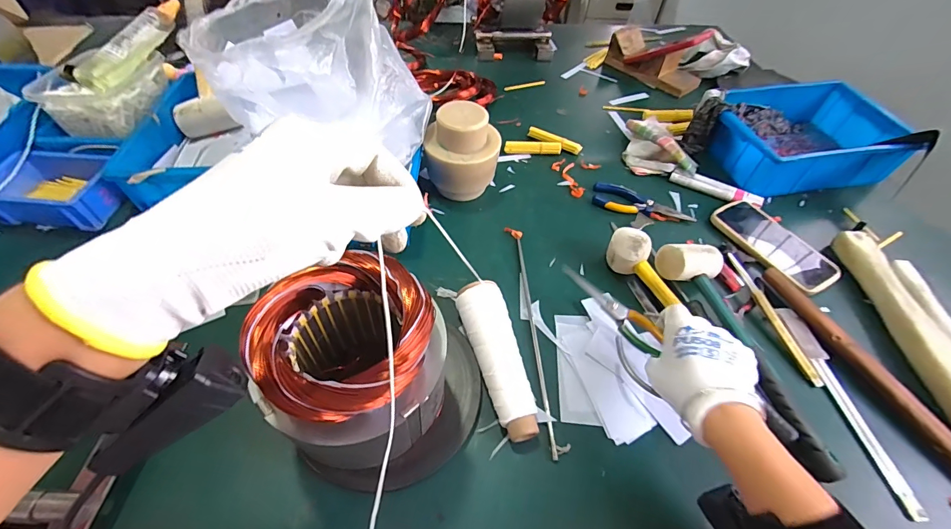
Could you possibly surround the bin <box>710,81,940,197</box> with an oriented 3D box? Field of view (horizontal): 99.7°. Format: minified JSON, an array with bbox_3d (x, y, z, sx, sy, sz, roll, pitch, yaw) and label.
[{"bbox_3d":[0.561,-0.222,0.692,0.284,0.097,0.199,-8,53,-10],"label":"bin"}]

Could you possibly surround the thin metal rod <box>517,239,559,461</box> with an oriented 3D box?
[{"bbox_3d":[0.071,0.079,0.488,0.007,0.006,0.290,0,52,-4],"label":"thin metal rod"}]

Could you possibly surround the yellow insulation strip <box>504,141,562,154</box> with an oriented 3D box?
[{"bbox_3d":[0.102,-0.207,0.709,0.098,0.016,0.025,3,52,-2],"label":"yellow insulation strip"}]

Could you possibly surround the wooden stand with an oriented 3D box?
[{"bbox_3d":[0.396,-0.453,0.891,0.093,0.060,0.207,-36,62,-28],"label":"wooden stand"}]

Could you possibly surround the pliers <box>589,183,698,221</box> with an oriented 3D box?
[{"bbox_3d":[0.264,-0.095,0.629,0.154,0.013,0.059,16,53,9],"label":"pliers"}]

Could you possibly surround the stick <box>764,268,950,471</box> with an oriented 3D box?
[{"bbox_3d":[0.449,0.113,0.468,0.027,0.016,0.279,-16,55,-16],"label":"stick"}]

